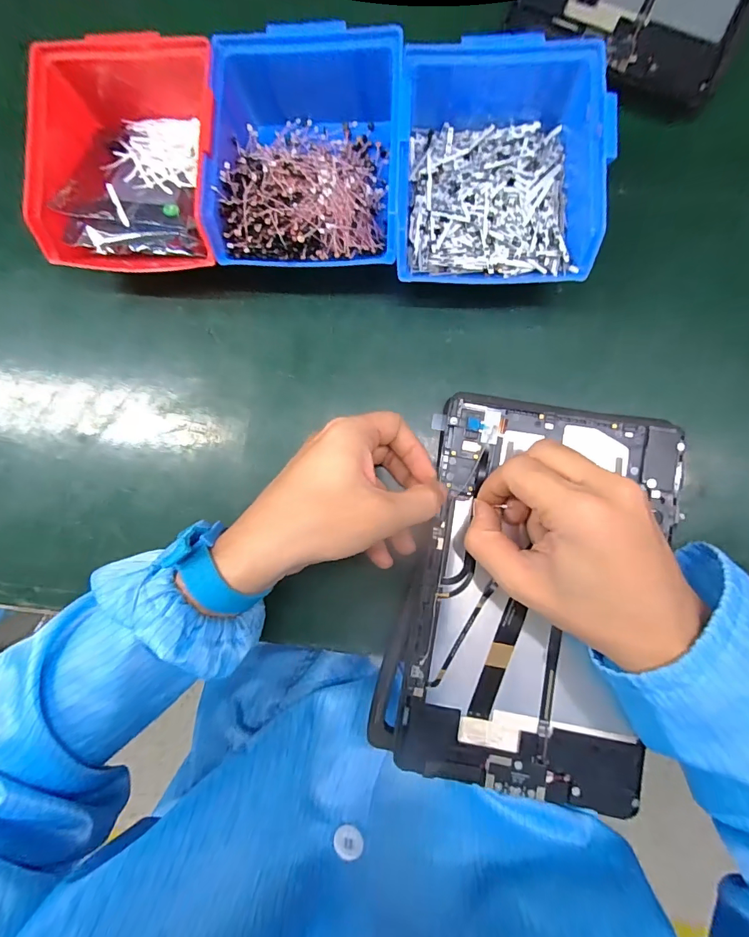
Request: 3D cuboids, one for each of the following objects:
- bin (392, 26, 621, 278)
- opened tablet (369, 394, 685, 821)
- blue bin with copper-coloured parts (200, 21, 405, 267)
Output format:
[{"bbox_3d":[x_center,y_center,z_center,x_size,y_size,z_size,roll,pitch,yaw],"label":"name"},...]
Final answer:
[{"bbox_3d":[0.080,-0.196,0.299,0.120,0.066,0.142,2,86,4],"label":"bin"},{"bbox_3d":[0.101,0.080,0.292,0.160,0.019,0.246,10,87,4],"label":"opened tablet"},{"bbox_3d":[-0.043,-0.209,0.307,0.124,0.068,0.147,1,86,4],"label":"blue bin with copper-coloured parts"}]

